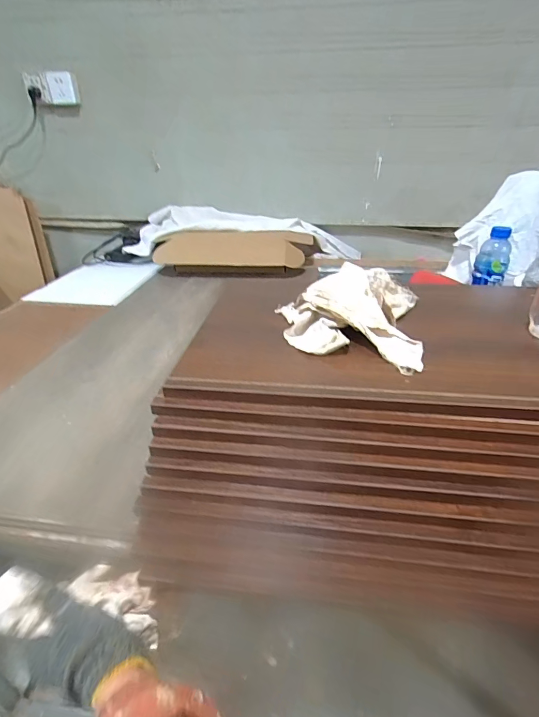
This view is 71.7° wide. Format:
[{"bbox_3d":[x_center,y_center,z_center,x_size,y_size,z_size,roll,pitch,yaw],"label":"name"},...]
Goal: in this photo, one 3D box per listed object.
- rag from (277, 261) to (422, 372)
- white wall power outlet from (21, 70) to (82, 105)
[{"bbox_3d":[0.127,-0.082,0.540,0.183,0.056,0.249,9,31,16],"label":"rag"},{"bbox_3d":[-0.801,-1.000,1.376,0.179,0.097,0.028,-7,31,-11],"label":"white wall power outlet"}]

